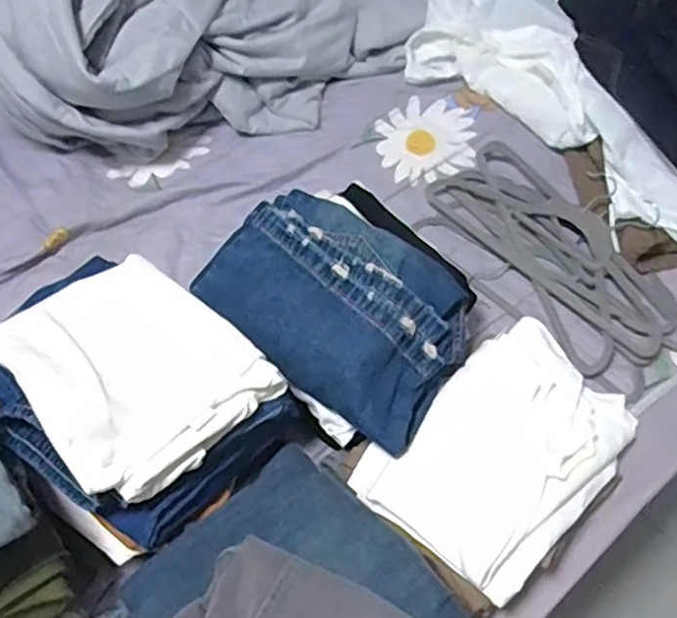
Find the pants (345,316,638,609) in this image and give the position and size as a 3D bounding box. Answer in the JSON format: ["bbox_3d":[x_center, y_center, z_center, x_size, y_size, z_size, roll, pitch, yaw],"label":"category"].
[{"bbox_3d":[0.203,0.170,0.800,0.327,0.052,0.220,-40,68,-18],"label":"pants"}]

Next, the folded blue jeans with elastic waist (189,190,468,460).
[{"bbox_3d":[-0.005,-0.011,0.848,0.351,0.079,0.219,37,68,18],"label":"folded blue jeans with elastic waist"}]

